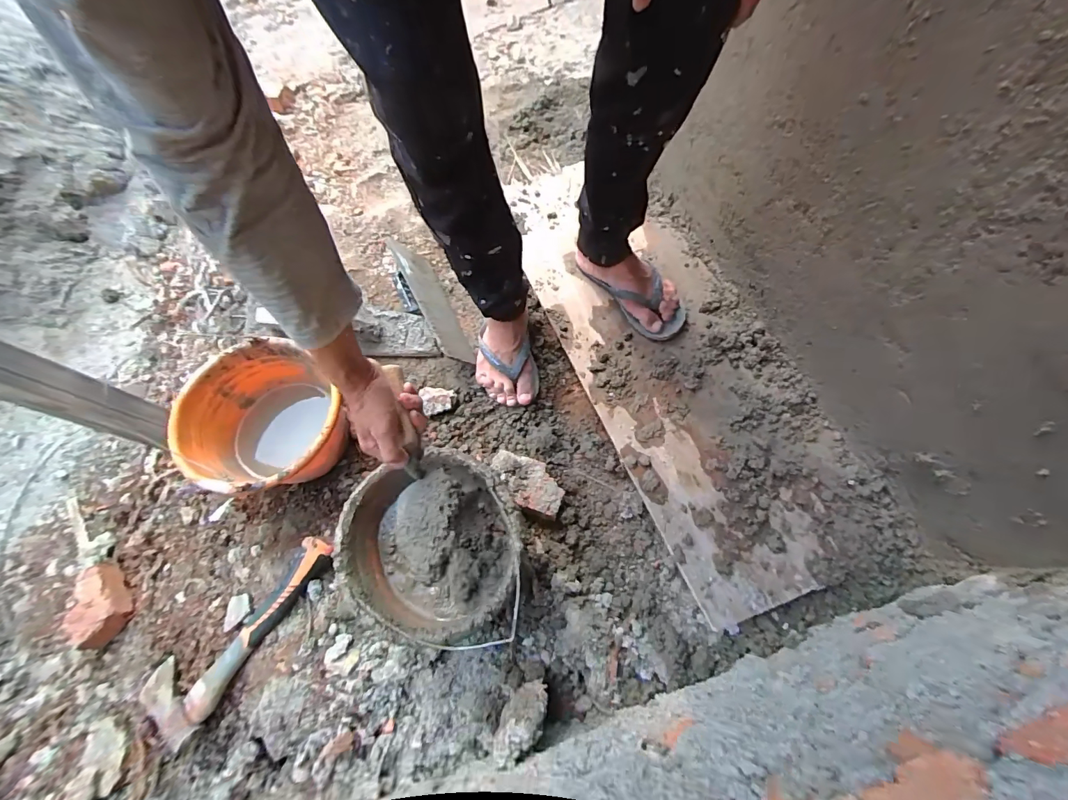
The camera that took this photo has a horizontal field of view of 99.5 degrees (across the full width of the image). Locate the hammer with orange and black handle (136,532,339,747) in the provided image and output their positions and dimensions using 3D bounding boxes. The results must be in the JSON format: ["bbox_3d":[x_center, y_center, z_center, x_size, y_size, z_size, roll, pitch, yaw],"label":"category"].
[{"bbox_3d":[-0.457,0.356,0.696,0.112,0.026,0.375,42,88,17],"label":"hammer with orange and black handle"}]

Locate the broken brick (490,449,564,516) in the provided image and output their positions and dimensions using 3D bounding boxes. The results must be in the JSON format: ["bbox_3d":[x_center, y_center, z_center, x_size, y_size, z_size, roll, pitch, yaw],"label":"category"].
[{"bbox_3d":[-0.011,0.133,0.733,0.067,0.045,0.130,-38,71,-13],"label":"broken brick"}]

